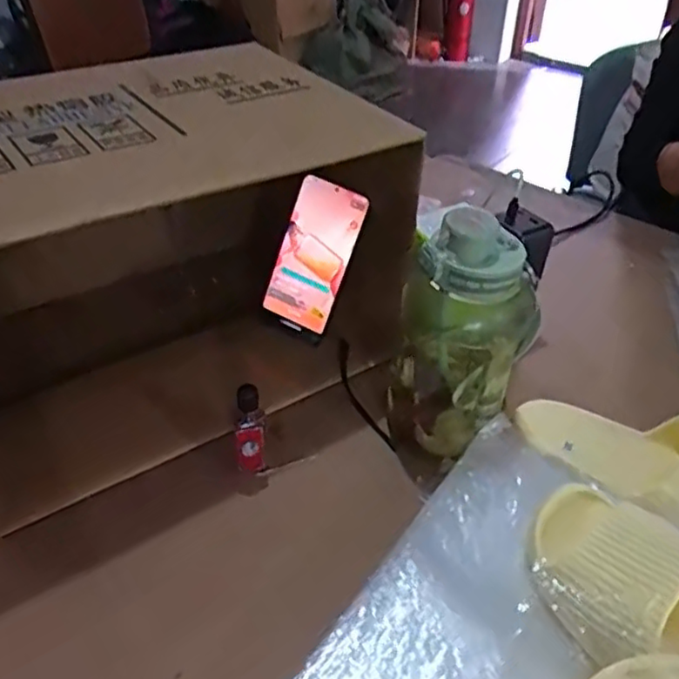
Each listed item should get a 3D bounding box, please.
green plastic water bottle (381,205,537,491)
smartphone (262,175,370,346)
[{"bbox_3d":[0.097,0.008,0.557,0.117,0.214,0.107,11,40,12],"label":"green plastic water bottle"},{"bbox_3d":[-0.028,-0.077,0.664,0.069,0.154,0.008,25,21,10],"label":"smartphone"}]

